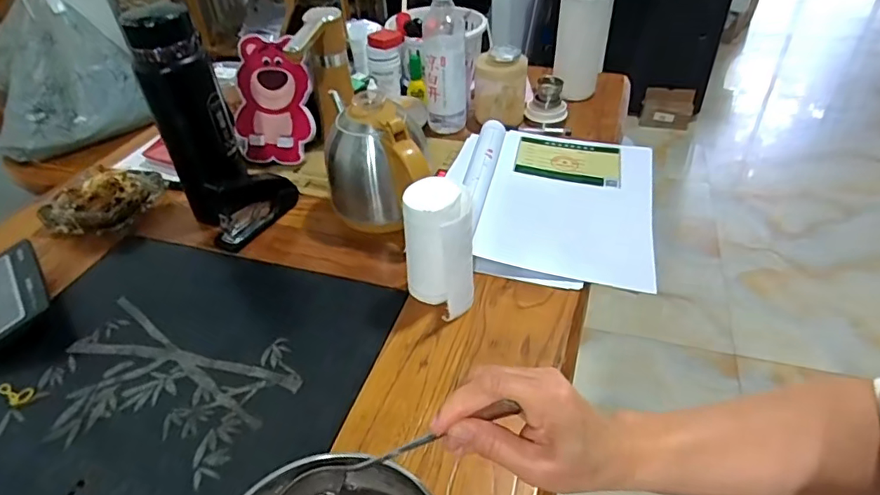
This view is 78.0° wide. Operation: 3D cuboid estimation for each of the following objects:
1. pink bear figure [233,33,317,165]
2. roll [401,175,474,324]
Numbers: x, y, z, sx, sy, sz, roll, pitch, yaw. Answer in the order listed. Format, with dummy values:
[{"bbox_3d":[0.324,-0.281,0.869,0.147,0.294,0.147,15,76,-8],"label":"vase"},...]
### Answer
[{"bbox_3d":[-0.246,-0.217,0.799,0.118,0.177,0.023,7,10,9],"label":"pink bear figure"},{"bbox_3d":[-0.001,0.002,0.566,0.068,0.133,0.073,-3,39,2],"label":"roll"}]

